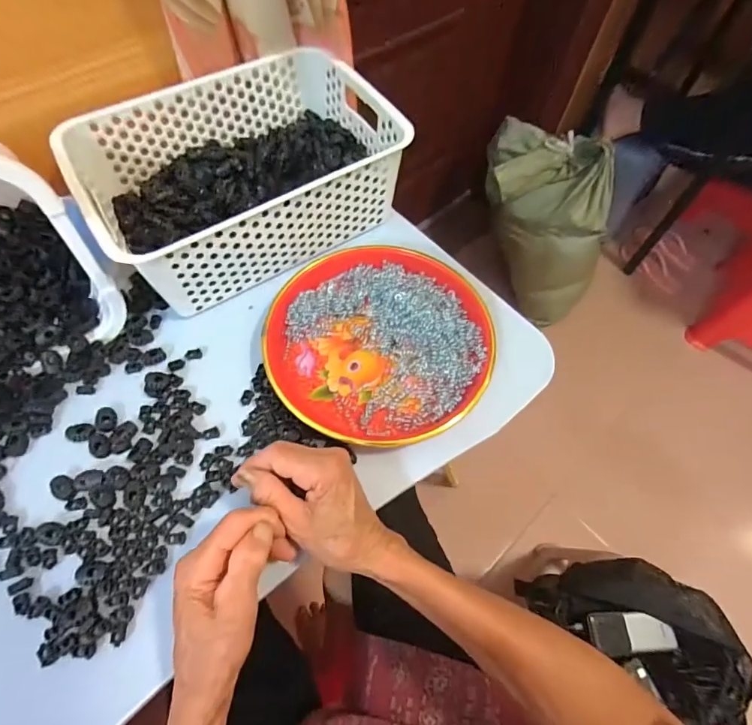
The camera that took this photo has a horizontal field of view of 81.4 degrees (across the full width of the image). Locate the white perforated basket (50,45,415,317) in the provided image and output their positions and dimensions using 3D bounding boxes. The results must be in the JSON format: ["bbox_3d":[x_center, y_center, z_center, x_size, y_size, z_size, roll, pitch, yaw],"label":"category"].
[{"bbox_3d":[-0.140,-0.201,0.474,0.304,0.109,0.205,-32,68,-19],"label":"white perforated basket"}]

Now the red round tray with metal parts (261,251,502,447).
[{"bbox_3d":[0.002,-0.023,0.435,0.213,0.031,0.206,1,61,-3],"label":"red round tray with metal parts"}]

